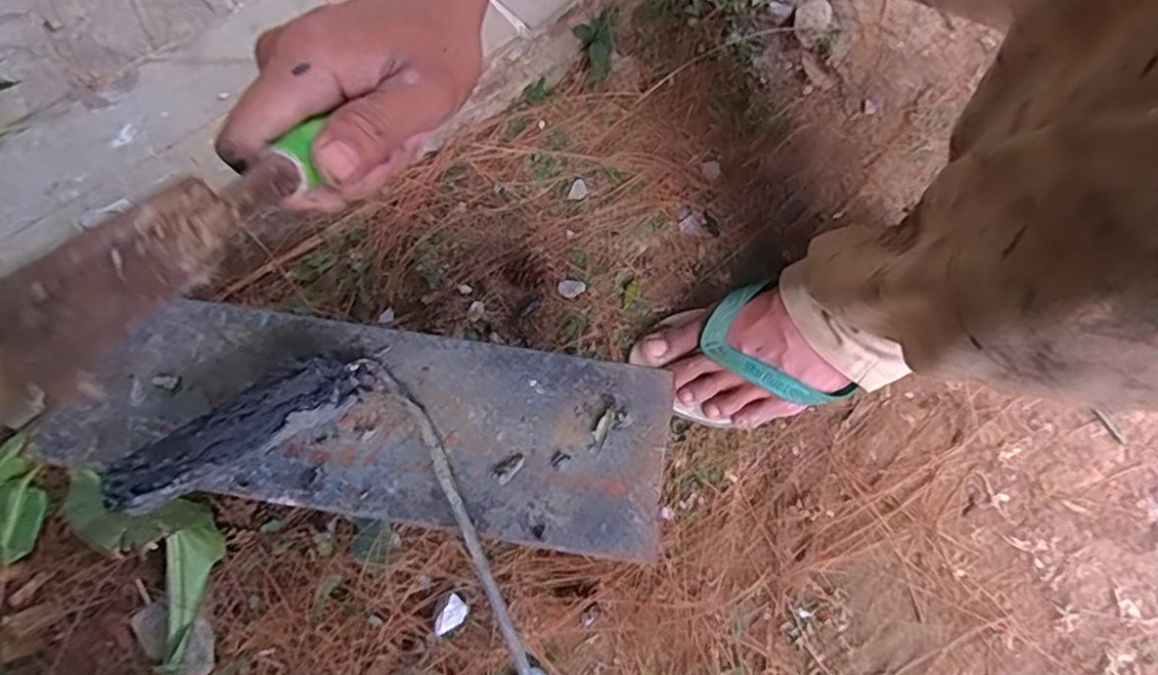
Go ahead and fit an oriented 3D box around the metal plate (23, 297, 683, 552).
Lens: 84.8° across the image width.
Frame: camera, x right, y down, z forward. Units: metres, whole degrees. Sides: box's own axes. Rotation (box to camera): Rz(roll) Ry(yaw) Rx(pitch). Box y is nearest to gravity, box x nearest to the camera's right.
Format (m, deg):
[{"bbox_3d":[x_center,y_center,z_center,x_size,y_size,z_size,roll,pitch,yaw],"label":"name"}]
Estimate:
[{"bbox_3d":[-0.114,0.040,0.336,0.317,0.005,0.098,8,73,4],"label":"metal plate"}]

